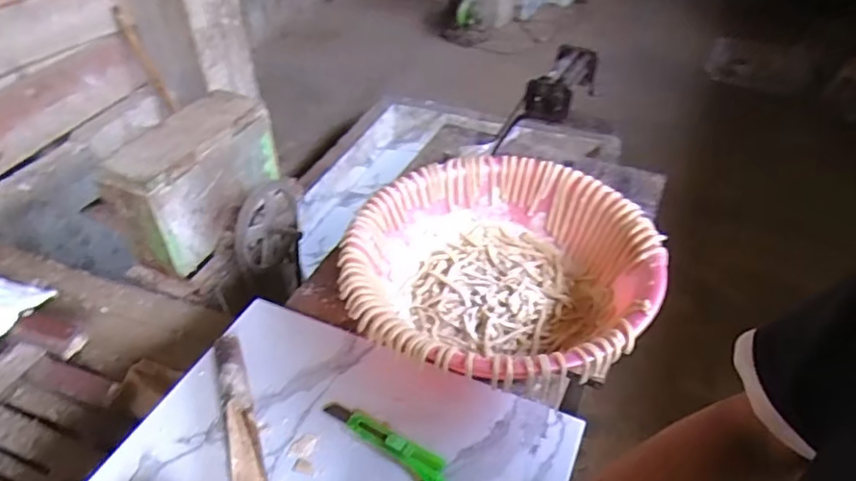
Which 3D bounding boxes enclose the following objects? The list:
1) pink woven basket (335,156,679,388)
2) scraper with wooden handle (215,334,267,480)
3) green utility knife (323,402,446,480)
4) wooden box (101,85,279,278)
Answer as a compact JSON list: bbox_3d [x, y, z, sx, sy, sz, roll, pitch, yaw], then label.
[{"bbox_3d":[0.106,0.046,0.813,0.400,0.129,0.396,-3,40,3],"label":"pink woven basket"},{"bbox_3d":[-0.217,0.236,0.671,0.037,0.049,0.307,-17,41,-13],"label":"scraper with wooden handle"},{"bbox_3d":[-0.048,0.236,0.678,0.176,0.012,0.036,24,48,31],"label":"green utility knife"},{"bbox_3d":[-0.480,-0.136,1.192,0.155,0.224,0.359,10,42,18],"label":"wooden box"}]

